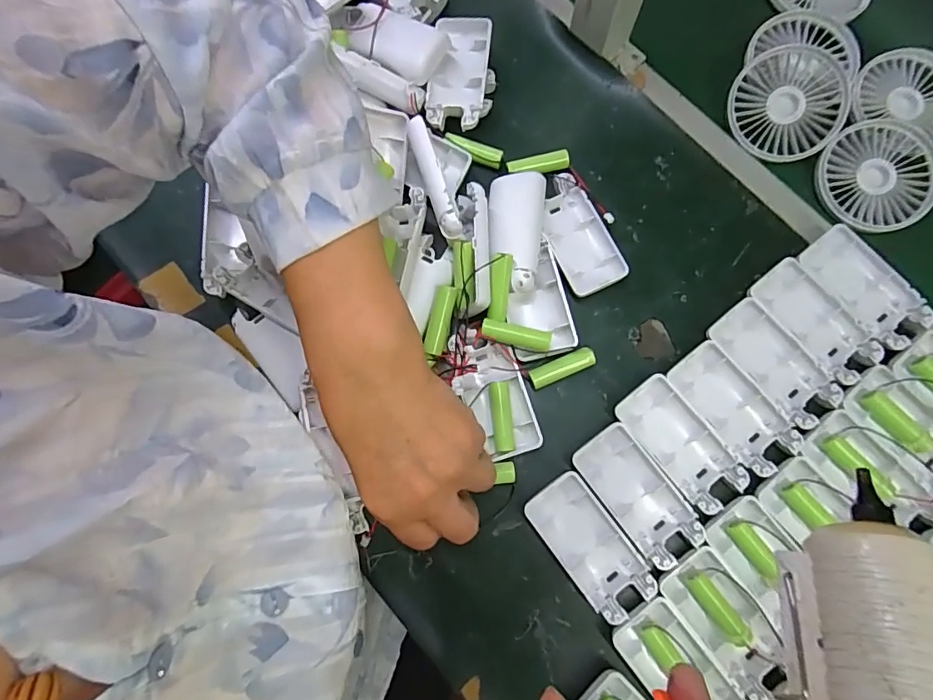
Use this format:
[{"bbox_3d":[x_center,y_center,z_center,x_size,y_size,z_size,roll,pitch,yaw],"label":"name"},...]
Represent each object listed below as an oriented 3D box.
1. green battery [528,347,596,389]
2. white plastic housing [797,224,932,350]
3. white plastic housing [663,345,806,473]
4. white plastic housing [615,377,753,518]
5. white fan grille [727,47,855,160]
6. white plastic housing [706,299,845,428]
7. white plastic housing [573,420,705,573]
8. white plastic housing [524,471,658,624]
[{"bbox_3d":[0.070,0.014,0.349,0.049,0.012,0.014,-23,79,-4],"label":"green battery"},{"bbox_3d":[0.296,-0.047,0.353,0.047,0.010,0.094,-33,78,-6],"label":"white plastic housing"},{"bbox_3d":[0.188,0.042,0.338,0.046,0.012,0.092,-36,80,-6],"label":"white plastic housing"},{"bbox_3d":[0.151,0.065,0.334,0.042,0.012,0.093,-38,80,-6],"label":"white plastic housing"},{"bbox_3d":[0.268,-0.204,0.390,0.097,0.019,0.085,-22,78,-3],"label":"white fan grille"},{"bbox_3d":[0.223,0.010,0.347,0.045,0.013,0.094,-40,80,-7],"label":"white plastic housing"},{"bbox_3d":[0.118,0.100,0.329,0.045,0.012,0.094,-37,80,-6],"label":"white plastic housing"},{"bbox_3d":[0.084,0.133,0.325,0.046,0.014,0.094,-36,80,-6],"label":"white plastic housing"}]

